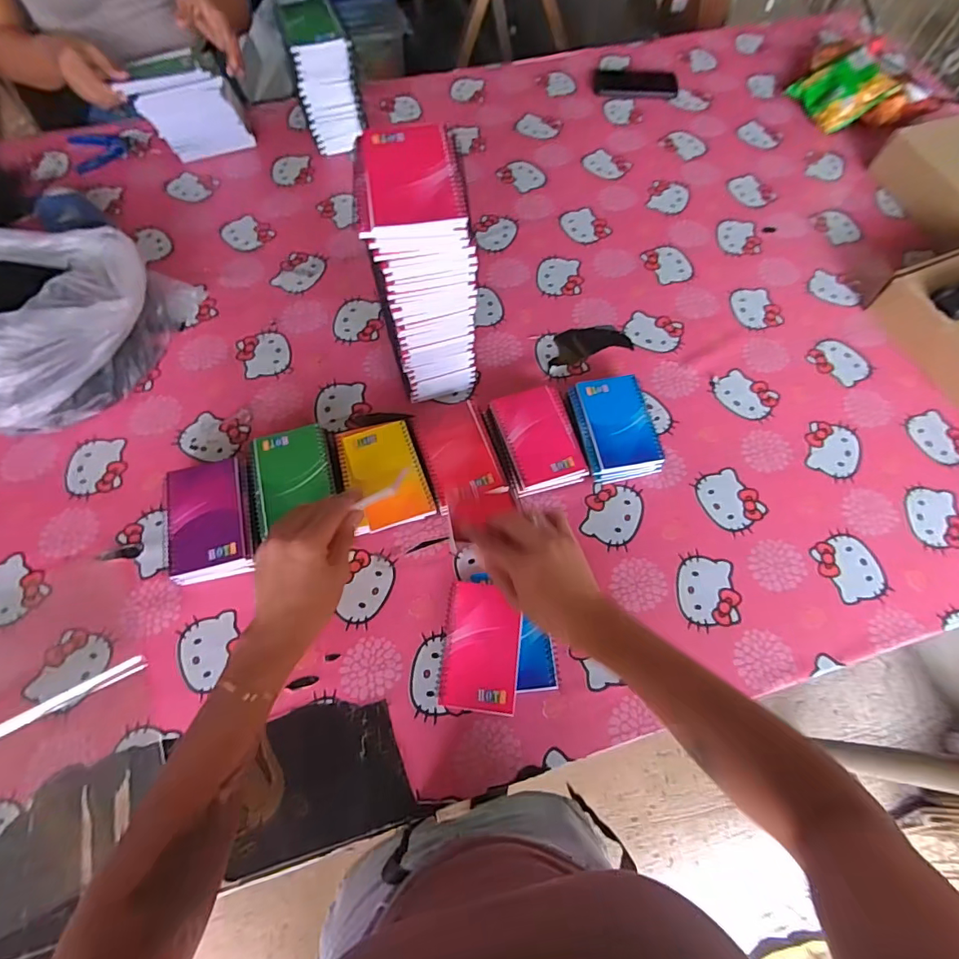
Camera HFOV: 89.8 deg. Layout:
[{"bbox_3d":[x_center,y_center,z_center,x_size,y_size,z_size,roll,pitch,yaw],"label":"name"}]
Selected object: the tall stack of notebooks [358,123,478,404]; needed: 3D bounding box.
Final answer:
[{"bbox_3d":[-0.064,-0.215,0.563,0.106,0.290,0.128,-8,66,-4],"label":"tall stack of notebooks"}]

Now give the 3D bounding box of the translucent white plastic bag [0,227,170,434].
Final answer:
[{"bbox_3d":[-0.631,-0.209,0.621,0.357,0.162,0.268,4,66,1],"label":"translucent white plastic bag"}]

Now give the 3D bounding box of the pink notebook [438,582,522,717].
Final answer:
[{"bbox_3d":[0.002,0.182,0.530,0.083,0.010,0.128,5,70,5],"label":"pink notebook"}]

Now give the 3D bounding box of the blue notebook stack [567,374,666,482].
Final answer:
[{"bbox_3d":[0.177,-0.069,0.637,0.093,0.033,0.133,-10,66,-5],"label":"blue notebook stack"}]

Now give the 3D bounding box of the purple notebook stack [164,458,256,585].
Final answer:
[{"bbox_3d":[-0.317,0.049,0.575,0.096,0.040,0.142,-15,66,-7],"label":"purple notebook stack"}]

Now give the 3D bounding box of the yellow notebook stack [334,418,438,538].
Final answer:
[{"bbox_3d":[-0.119,-0.008,0.600,0.095,0.040,0.140,-17,67,-8],"label":"yellow notebook stack"}]

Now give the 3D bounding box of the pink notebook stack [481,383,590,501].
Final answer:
[{"bbox_3d":[0.073,-0.051,0.627,0.102,0.034,0.138,-17,67,-8],"label":"pink notebook stack"}]

